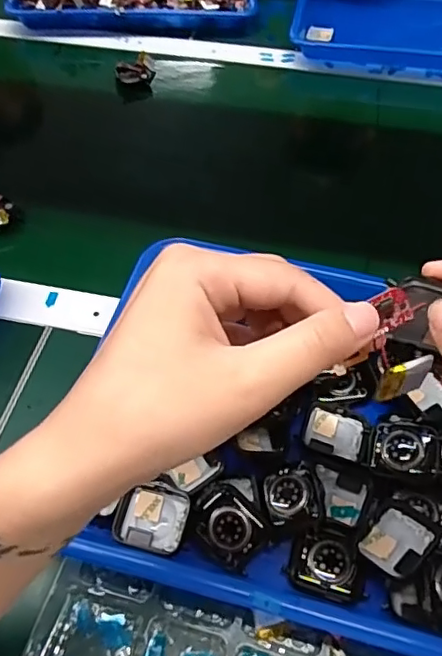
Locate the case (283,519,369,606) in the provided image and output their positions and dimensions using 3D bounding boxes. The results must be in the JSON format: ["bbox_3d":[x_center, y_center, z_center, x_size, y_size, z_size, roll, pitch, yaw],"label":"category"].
[{"bbox_3d":[0.061,0.130,0.319,0.042,0.008,0.040,12,54,9],"label":"case"}]

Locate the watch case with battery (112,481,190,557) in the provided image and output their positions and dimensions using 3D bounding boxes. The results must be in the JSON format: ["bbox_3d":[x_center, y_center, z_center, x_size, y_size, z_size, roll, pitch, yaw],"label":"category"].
[{"bbox_3d":[-0.039,0.108,0.324,0.040,0.016,0.034,14,54,10],"label":"watch case with battery"}]

